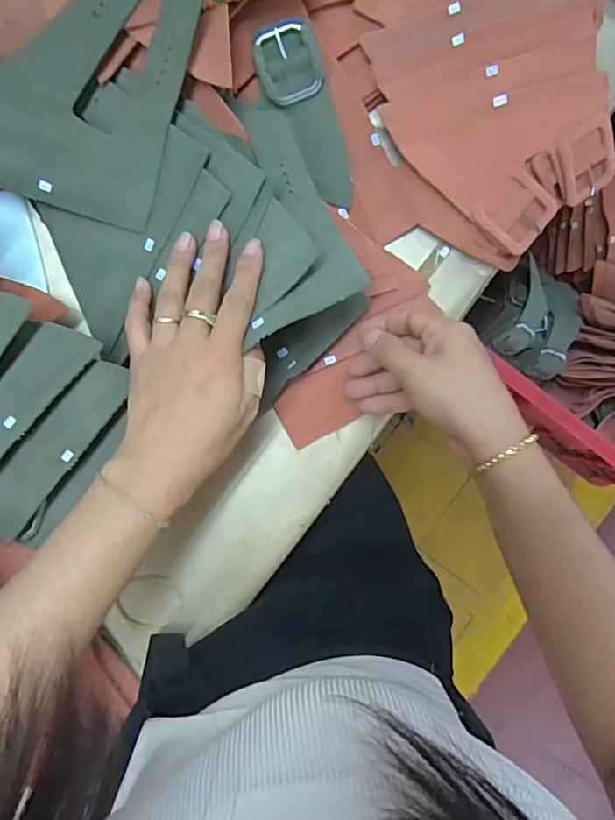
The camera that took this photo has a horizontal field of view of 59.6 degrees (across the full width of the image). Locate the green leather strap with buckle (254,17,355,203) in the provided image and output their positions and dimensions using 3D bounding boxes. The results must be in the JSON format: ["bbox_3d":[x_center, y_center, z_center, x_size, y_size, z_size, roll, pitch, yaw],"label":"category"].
[{"bbox_3d":[0.001,-0.208,0.381,0.044,0.023,0.124,-23,95,-3],"label":"green leather strap with buckle"}]

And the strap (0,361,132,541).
[{"bbox_3d":[-0.178,0.028,0.372,0.040,0.020,0.145,35,90,-6],"label":"strap"}]

